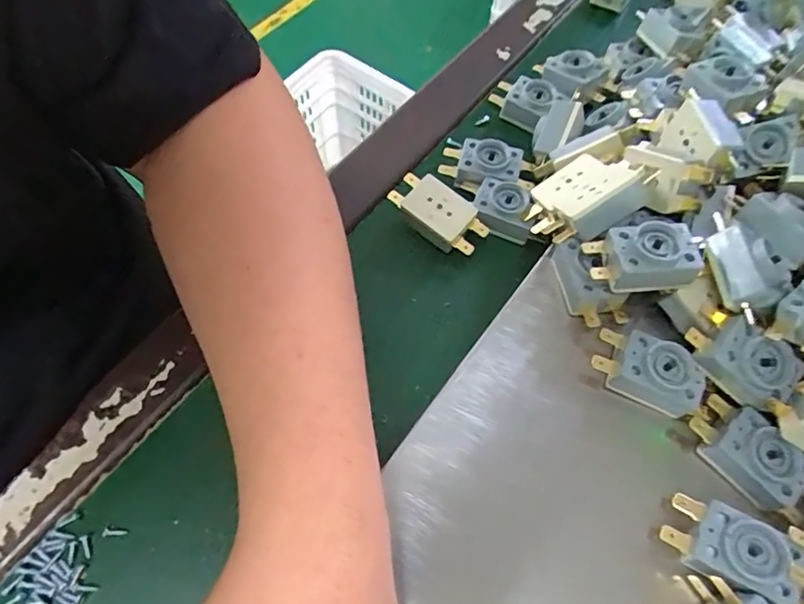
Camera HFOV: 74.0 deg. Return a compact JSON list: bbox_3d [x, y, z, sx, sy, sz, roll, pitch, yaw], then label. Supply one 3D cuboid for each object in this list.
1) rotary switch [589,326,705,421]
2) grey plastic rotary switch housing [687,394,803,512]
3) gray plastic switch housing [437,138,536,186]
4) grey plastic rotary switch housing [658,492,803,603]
[{"bbox_3d":[0.113,0.032,0.248,0.048,0.023,0.024,21,64,9],"label":"rotary switch"},{"bbox_3d":[0.152,0.066,0.235,0.027,0.020,0.048,-37,69,-19],"label":"grey plastic rotary switch housing"},{"bbox_3d":[0.050,-0.083,0.322,0.054,0.015,0.027,17,63,7],"label":"gray plastic switch housing"},{"bbox_3d":[0.131,0.099,0.214,0.046,0.021,0.027,31,65,13],"label":"grey plastic rotary switch housing"}]

